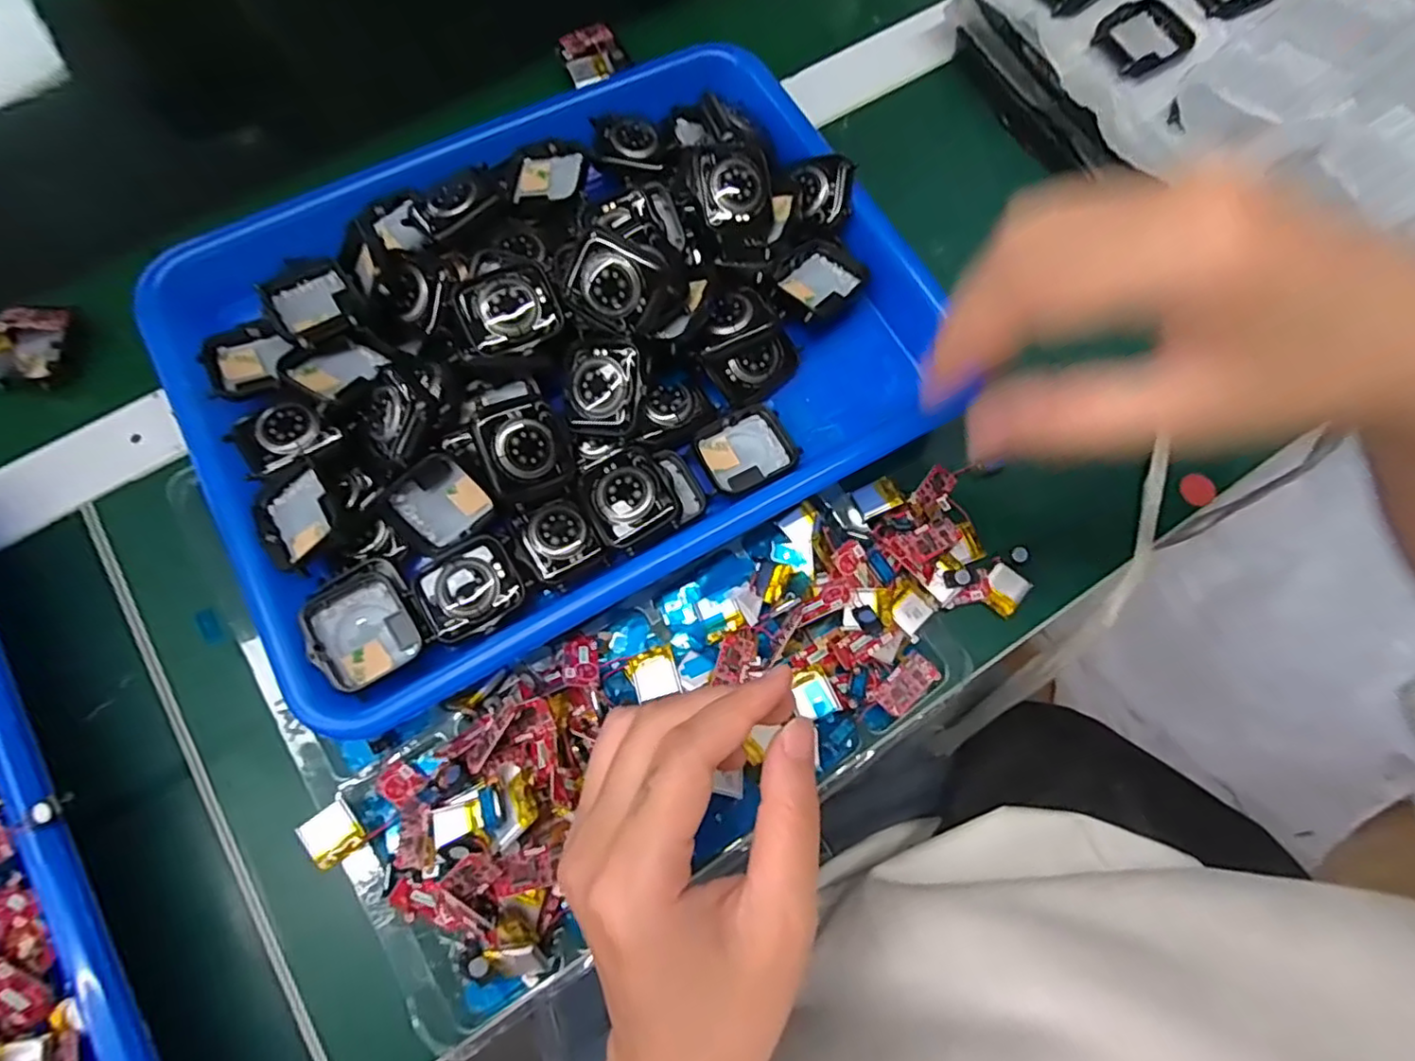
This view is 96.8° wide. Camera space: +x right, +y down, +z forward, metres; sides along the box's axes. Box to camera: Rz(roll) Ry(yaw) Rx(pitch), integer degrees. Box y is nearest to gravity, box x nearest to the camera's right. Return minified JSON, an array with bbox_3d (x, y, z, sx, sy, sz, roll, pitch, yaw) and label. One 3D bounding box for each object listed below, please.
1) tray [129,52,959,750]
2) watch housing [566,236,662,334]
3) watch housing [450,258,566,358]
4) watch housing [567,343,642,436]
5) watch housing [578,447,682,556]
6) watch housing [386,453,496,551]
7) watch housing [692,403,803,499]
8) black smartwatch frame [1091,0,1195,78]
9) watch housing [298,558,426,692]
[{"bbox_3d":[-0.069,-0.096,0.286,0.323,0.048,0.249,-30,77,-9],"label":"tray"},{"bbox_3d":[-0.041,-0.104,0.264,0.036,0.009,0.034,31,117,-5],"label":"watch housing"},{"bbox_3d":[-0.084,-0.093,0.267,0.039,0.010,0.035,-23,96,-13],"label":"watch housing"},{"bbox_3d":[-0.045,-0.061,0.271,0.034,0.009,0.039,1,96,6],"label":"watch housing"},{"bbox_3d":[-0.033,-0.014,0.272,0.035,0.016,0.040,-29,77,-8],"label":"watch housing"},{"bbox_3d":[-0.113,-0.012,0.267,0.038,0.010,0.034,-40,110,6],"label":"watch housing"},{"bbox_3d":[0.018,-0.036,0.289,0.043,0.007,0.035,-28,77,-8],"label":"watch housing"},{"bbox_3d":[0.216,-0.246,0.311,0.045,0.008,0.036,-29,77,-8],"label":"black smartwatch frame"},{"bbox_3d":[-0.139,0.036,0.254,0.038,0.015,0.047,-34,78,-10],"label":"watch housing"}]

